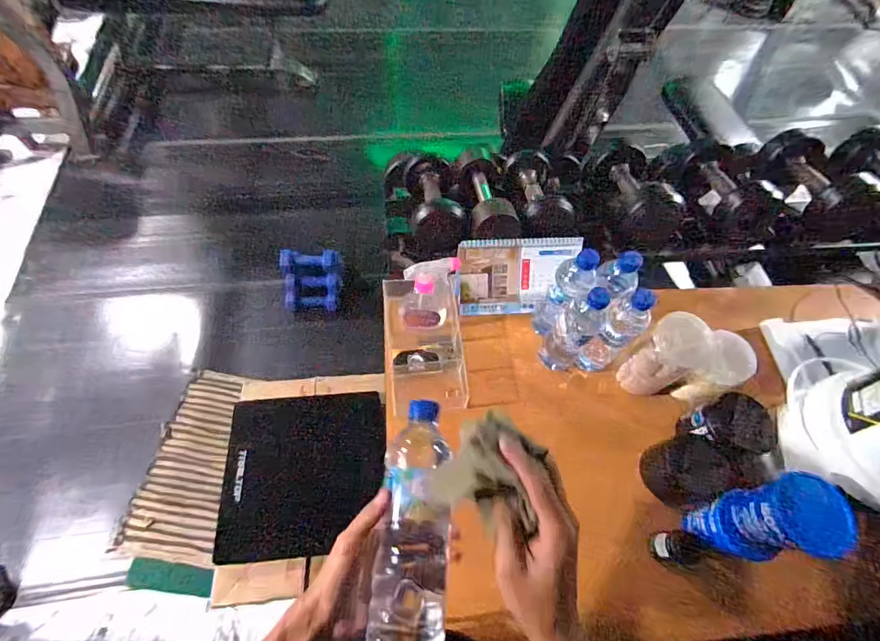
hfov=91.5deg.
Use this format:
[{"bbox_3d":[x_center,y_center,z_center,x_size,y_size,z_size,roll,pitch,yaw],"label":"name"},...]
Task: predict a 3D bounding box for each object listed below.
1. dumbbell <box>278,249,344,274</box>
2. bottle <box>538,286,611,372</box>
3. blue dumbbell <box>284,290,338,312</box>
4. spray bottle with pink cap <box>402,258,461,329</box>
[{"bbox_3d":[-0.527,-0.243,1.766,0.247,0.095,0.071,0,64,-15],"label":"dumbbell"},{"bbox_3d":[0.224,0.020,0.724,0.068,0.232,0.070,-1,65,3],"label":"bottle"},{"bbox_3d":[-0.550,-0.079,1.838,0.216,0.070,0.057,3,63,-22],"label":"blue dumbbell"},{"bbox_3d":[-0.019,-0.046,0.756,0.106,0.166,0.053,-8,62,-8],"label":"spray bottle with pink cap"}]

